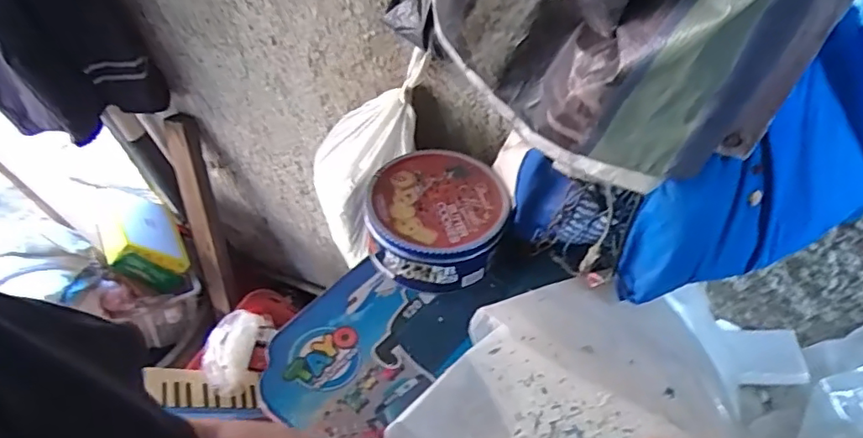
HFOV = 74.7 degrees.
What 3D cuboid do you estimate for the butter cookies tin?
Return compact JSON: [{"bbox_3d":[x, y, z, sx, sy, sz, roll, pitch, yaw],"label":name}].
[{"bbox_3d":[0.006,-0.002,0.765,0.184,0.084,0.185,-3,52,3],"label":"butter cookies tin"}]

